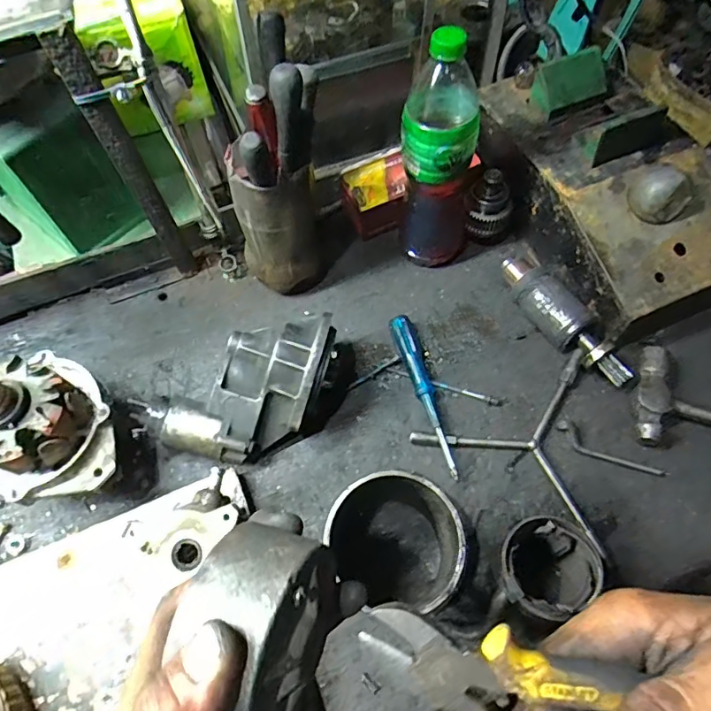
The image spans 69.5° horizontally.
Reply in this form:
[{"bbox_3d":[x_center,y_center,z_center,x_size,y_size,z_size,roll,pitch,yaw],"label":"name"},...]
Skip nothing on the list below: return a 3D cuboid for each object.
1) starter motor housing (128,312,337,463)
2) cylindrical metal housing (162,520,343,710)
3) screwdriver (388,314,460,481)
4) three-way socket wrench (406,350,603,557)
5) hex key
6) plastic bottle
[{"bbox_3d":[-0.115,0.041,0.531,0.206,0.107,0.118,-11,62,-3],"label":"starter motor housing"},{"bbox_3d":[-0.034,0.115,0.214,0.048,0.080,0.075,10,45,24],"label":"cylindrical metal housing"},{"bbox_3d":[0.079,0.040,0.566,0.029,0.023,0.195,-16,62,-6],"label":"screwdriver"},{"bbox_3d":[0.196,0.069,0.546,0.209,0.028,0.178,29,67,17],"label":"three-way socket wrench"},{"bbox_3d":[0.262,0.102,0.533,0.113,0.005,0.023,28,80,7],"label":"hex key"},{"bbox_3d":[0.092,-0.200,0.556,0.082,0.274,0.062,6,62,6],"label":"plastic bottle"}]

